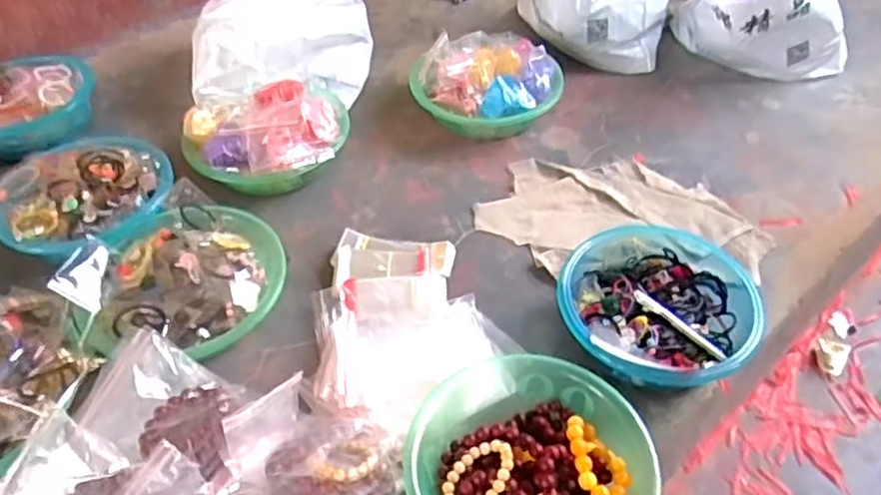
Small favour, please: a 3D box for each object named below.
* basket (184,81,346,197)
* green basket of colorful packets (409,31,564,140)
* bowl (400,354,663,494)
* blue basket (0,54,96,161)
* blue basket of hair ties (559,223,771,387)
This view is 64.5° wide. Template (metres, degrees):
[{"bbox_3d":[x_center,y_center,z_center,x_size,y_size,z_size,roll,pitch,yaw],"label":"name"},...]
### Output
[{"bbox_3d":[-0.255,-0.160,1.036,0.234,0.104,0.196,-10,48,-9],"label":"basket"},{"bbox_3d":[0.064,-0.269,1.128,0.198,0.112,0.233,-35,57,-28],"label":"green basket of colorful packets"},{"bbox_3d":[0.089,0.230,0.705,0.245,0.066,0.241,0,48,0],"label":"bowl"},{"bbox_3d":[-0.660,-0.221,1.115,0.213,0.078,0.193,-14,49,-12],"label":"blue basket"},{"bbox_3d":[0.256,0.068,0.847,0.246,0.078,0.242,0,48,0],"label":"blue basket of hair ties"}]

